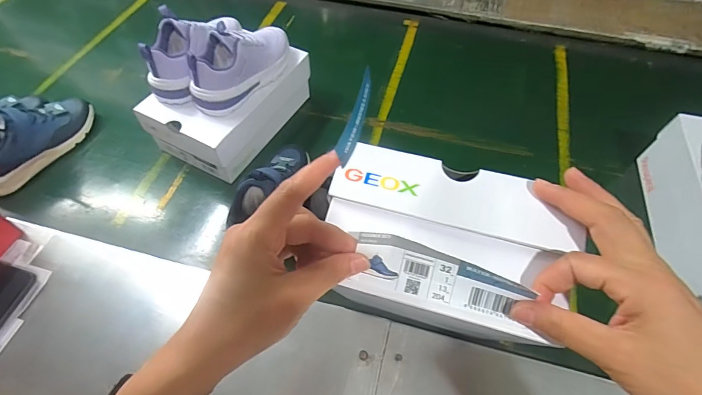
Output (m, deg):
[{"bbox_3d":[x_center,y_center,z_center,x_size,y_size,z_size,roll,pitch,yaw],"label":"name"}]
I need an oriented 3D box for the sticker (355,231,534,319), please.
[{"bbox_3d":[0.060,0.055,0.263,0.113,0.036,0.009,15,14,11],"label":"sticker"}]

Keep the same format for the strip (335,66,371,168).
[{"bbox_3d":[0.005,-0.053,0.259,0.004,0.022,0.064,15,80,31],"label":"strip"}]

